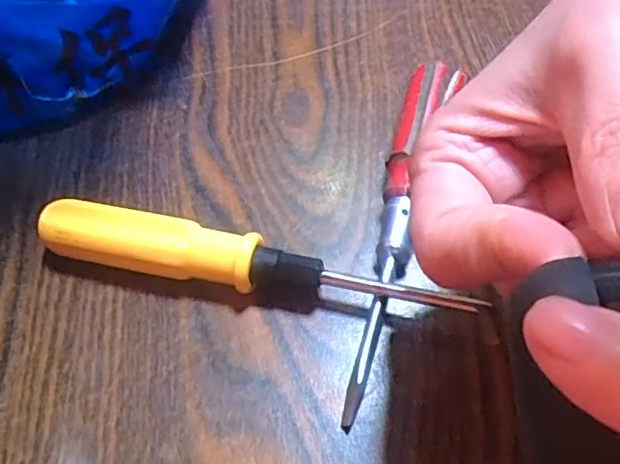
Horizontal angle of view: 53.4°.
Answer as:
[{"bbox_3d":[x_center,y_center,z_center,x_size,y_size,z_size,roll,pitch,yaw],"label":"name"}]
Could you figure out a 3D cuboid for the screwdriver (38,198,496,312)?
[{"bbox_3d":[-0.021,0.013,0.212,0.150,0.019,0.021,11,58,12],"label":"screwdriver"}]

